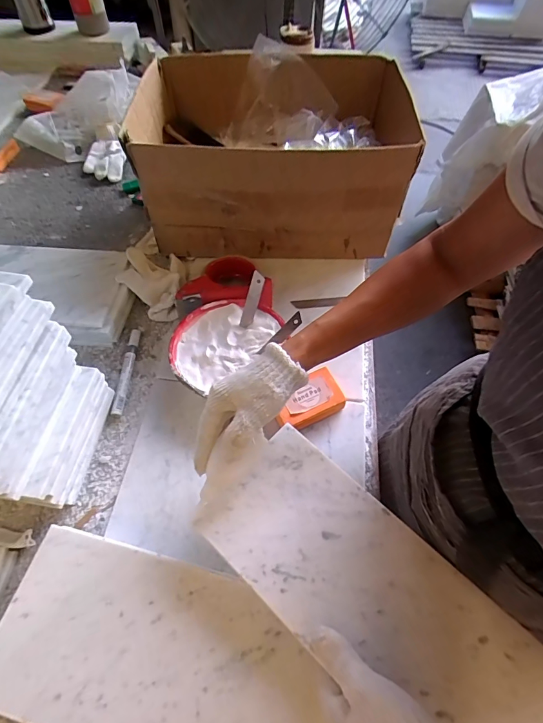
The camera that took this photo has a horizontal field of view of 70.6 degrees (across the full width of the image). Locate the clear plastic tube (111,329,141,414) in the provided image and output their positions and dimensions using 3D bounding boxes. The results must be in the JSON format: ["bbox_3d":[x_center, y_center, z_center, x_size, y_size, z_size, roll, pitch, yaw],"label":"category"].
[{"bbox_3d":[-0.214,0.013,0.568,0.016,0.020,0.139,0,60,0],"label":"clear plastic tube"}]

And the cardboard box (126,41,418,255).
[{"bbox_3d":[-0.004,-0.340,0.645,0.394,0.183,0.287,-2,60,-1],"label":"cardboard box"}]

